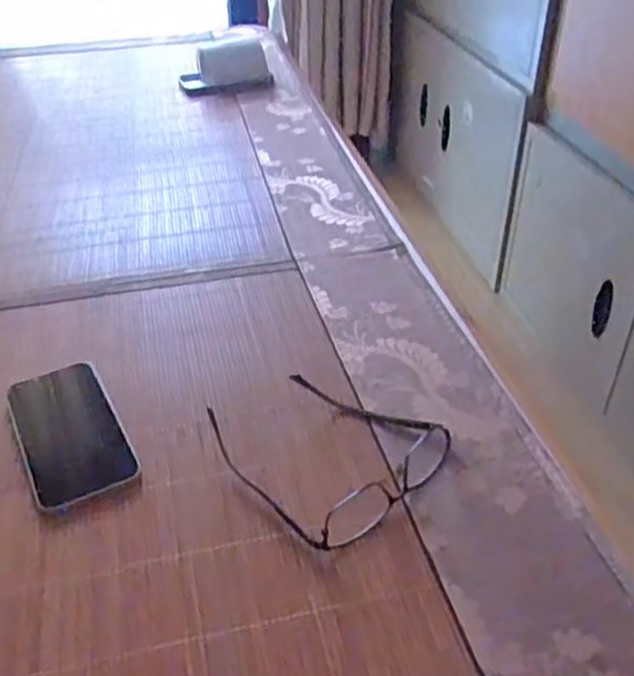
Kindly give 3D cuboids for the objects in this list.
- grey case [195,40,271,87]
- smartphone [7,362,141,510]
[{"bbox_3d":[-0.141,-0.459,1.196,0.117,0.062,0.049,-4,36,-4],"label":"grey case"},{"bbox_3d":[-0.188,0.068,0.547,0.071,0.011,0.136,-18,39,-21],"label":"smartphone"}]

